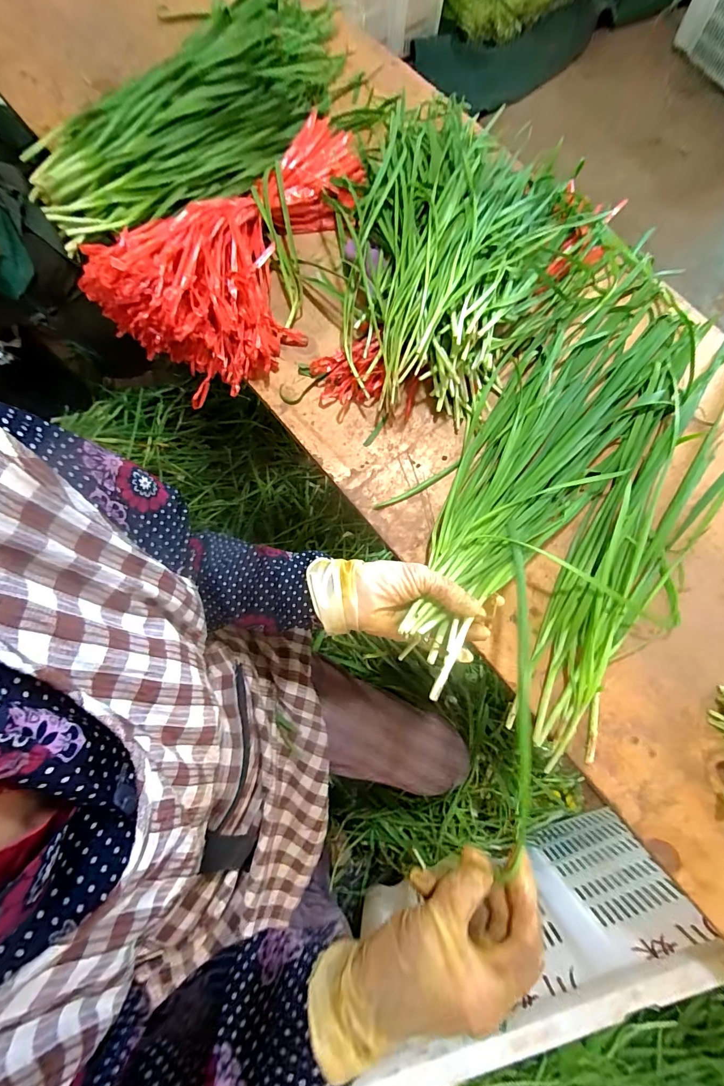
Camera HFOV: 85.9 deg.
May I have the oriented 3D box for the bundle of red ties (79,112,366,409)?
[{"bbox_3d":[-0.115,-0.323,0.423,0.190,0.081,0.336,43,83,8],"label":"bundle of red ties"}]

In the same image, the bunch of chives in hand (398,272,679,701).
[{"bbox_3d":[0.183,-0.096,0.401,0.146,0.044,0.499,35,74,7],"label":"bunch of chives in hand"}]

